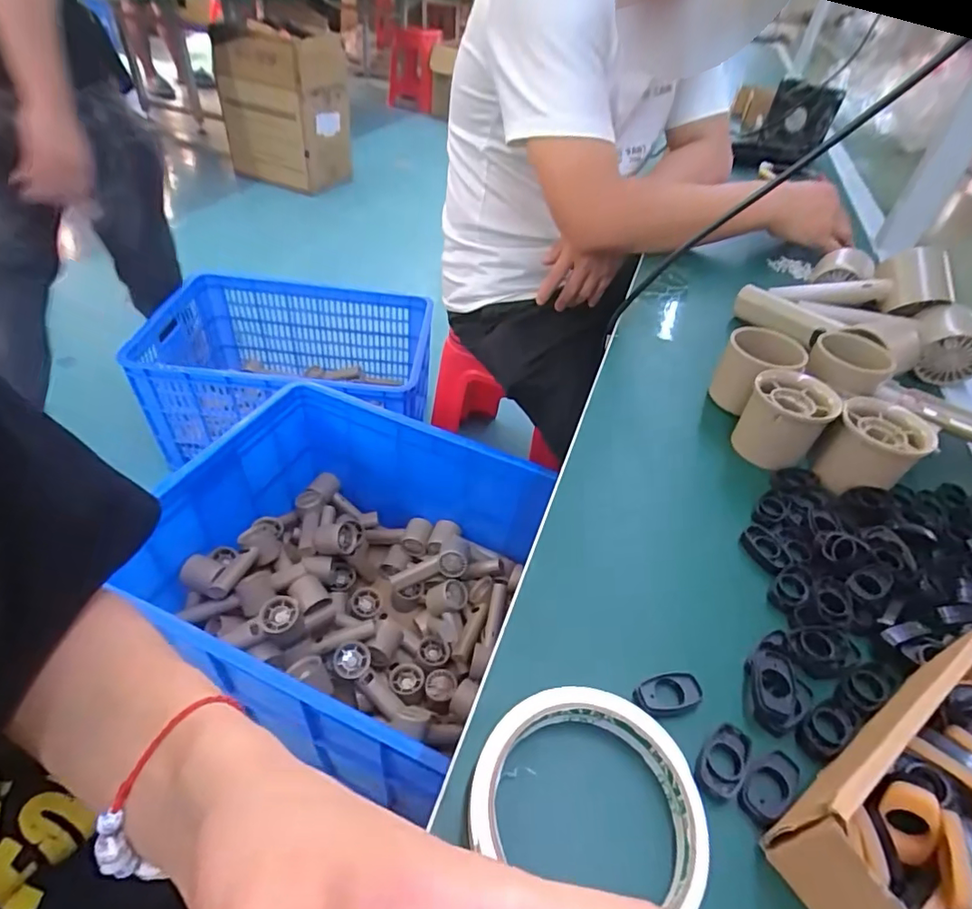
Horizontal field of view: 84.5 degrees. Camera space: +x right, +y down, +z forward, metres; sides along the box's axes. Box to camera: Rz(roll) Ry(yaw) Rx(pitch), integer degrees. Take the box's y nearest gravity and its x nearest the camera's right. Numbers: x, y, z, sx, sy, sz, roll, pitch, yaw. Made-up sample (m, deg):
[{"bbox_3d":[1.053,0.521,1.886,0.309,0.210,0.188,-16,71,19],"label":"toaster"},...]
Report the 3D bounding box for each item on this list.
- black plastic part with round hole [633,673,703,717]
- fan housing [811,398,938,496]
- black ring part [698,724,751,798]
[{"bbox_3d":[0.088,0.116,0.259,0.033,0.004,0.018,-1,45,-9],"label":"black plastic part with round hole"},{"bbox_3d":[0.267,-0.001,0.373,0.050,0.053,0.053,4,44,-4],"label":"fan housing"},{"bbox_3d":[0.107,0.136,0.239,0.017,0.006,0.033,32,49,23],"label":"black ring part"}]

